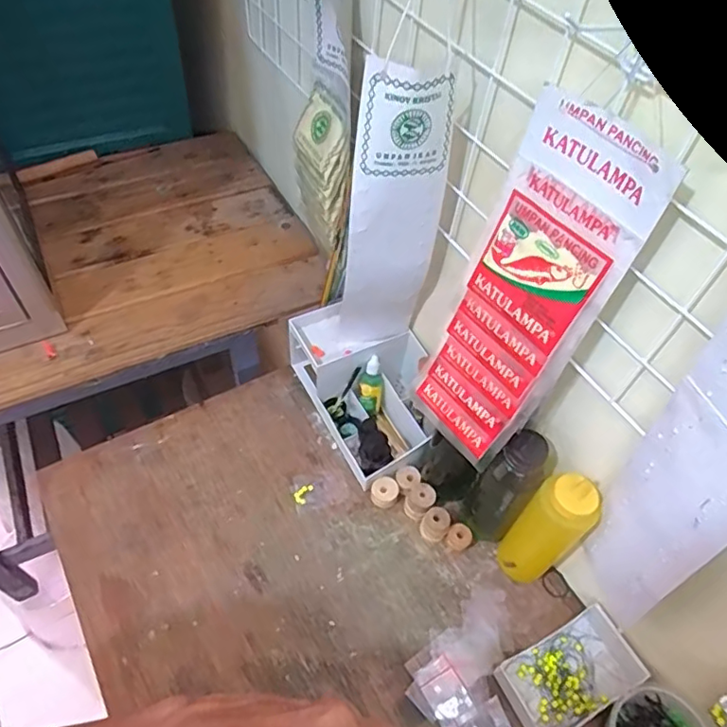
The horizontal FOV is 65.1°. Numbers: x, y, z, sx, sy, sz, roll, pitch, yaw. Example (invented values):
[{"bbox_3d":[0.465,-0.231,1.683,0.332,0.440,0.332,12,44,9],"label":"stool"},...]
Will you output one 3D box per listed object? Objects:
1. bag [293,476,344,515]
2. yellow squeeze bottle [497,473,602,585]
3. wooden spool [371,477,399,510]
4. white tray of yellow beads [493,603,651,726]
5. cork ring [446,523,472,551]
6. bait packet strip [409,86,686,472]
[{"bbox_3d":[-0.058,0.162,0.722,0.060,0.005,0.045,-8,53,-12],"label":"bag"},{"bbox_3d":[0.195,0.182,0.613,0.056,0.191,0.059,3,52,-3],"label":"yellow squeeze bottle"},{"bbox_3d":[0.026,0.163,0.718,0.033,0.025,0.031,3,52,-3],"label":"wooden spool"},{"bbox_3d":[0.225,0.330,0.607,0.148,0.022,0.084,-21,57,-20],"label":"white tray of yellow beads"},{"bbox_3d":[0.116,0.211,0.689,0.026,0.028,0.028,3,52,-3],"label":"cork ring"},{"bbox_3d":[0.130,-0.041,0.495,0.015,0.347,0.114,-25,59,-35],"label":"bait packet strip"}]

